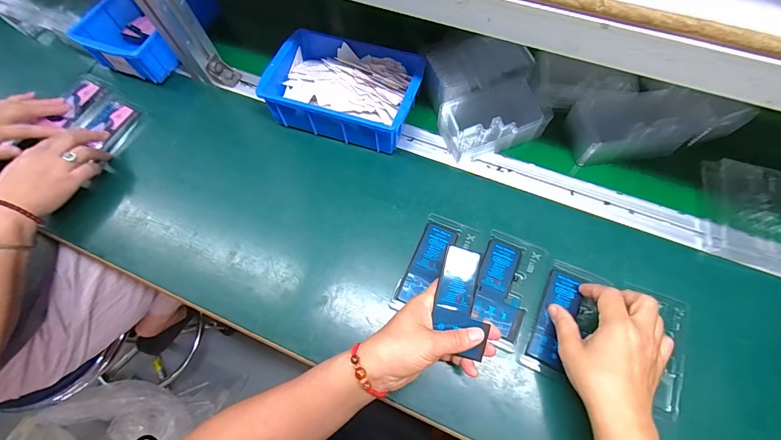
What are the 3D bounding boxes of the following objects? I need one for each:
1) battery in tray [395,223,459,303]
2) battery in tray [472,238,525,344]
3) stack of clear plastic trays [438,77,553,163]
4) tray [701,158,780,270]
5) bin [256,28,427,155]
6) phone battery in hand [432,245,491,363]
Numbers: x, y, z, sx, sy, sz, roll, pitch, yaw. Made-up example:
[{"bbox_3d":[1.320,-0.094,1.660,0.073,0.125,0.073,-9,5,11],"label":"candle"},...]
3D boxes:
[{"bbox_3d":[0.045,0.054,0.430,0.038,0.008,0.102,22,70,12],"label":"battery in tray"},{"bbox_3d":[0.129,0.078,0.412,0.054,0.006,0.108,13,69,8],"label":"battery in tray"},{"bbox_3d":[0.140,-0.135,0.487,0.139,0.051,0.077,-18,68,-4],"label":"stack of clear plastic trays"},{"bbox_3d":[0.429,-0.012,0.431,0.084,0.025,0.128,17,69,9],"label":"tray"},{"bbox_3d":[-0.064,-0.184,0.510,0.204,0.066,0.139,19,70,10],"label":"bin"},{"bbox_3d":[0.074,0.082,0.357,0.057,0.004,0.103,14,78,-9],"label":"phone battery in hand"}]

